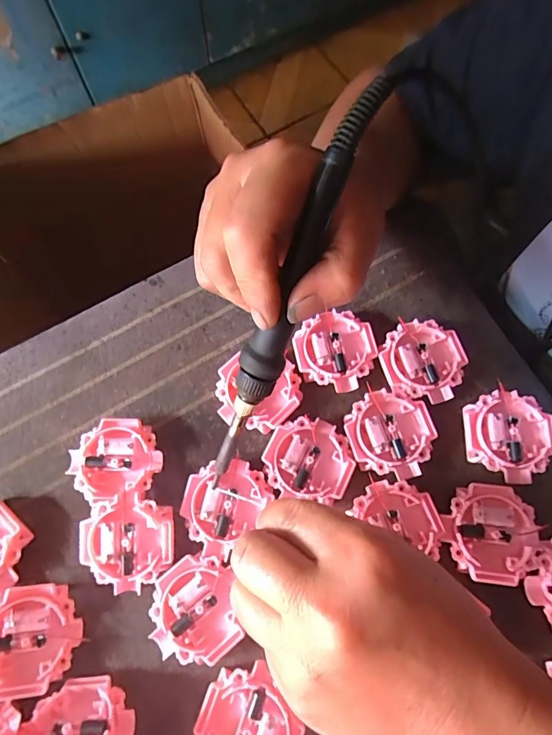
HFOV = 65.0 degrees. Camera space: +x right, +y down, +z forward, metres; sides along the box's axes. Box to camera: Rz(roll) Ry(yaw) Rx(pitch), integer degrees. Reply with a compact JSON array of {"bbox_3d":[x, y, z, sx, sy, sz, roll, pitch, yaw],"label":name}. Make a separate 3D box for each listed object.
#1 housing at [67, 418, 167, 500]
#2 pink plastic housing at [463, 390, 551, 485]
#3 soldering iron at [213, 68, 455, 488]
[{"bbox_3d":[-0.099,0.056,0.270,0.052,0.015,0.046,-18,73,-5],"label":"housing"},{"bbox_3d":[0.143,0.042,0.265,0.051,0.009,0.054,4,72,2],"label":"pink plastic housing"},{"bbox_3d":[0.007,-0.025,0.203,0.027,0.015,0.212,27,113,9],"label":"soldering iron"}]

